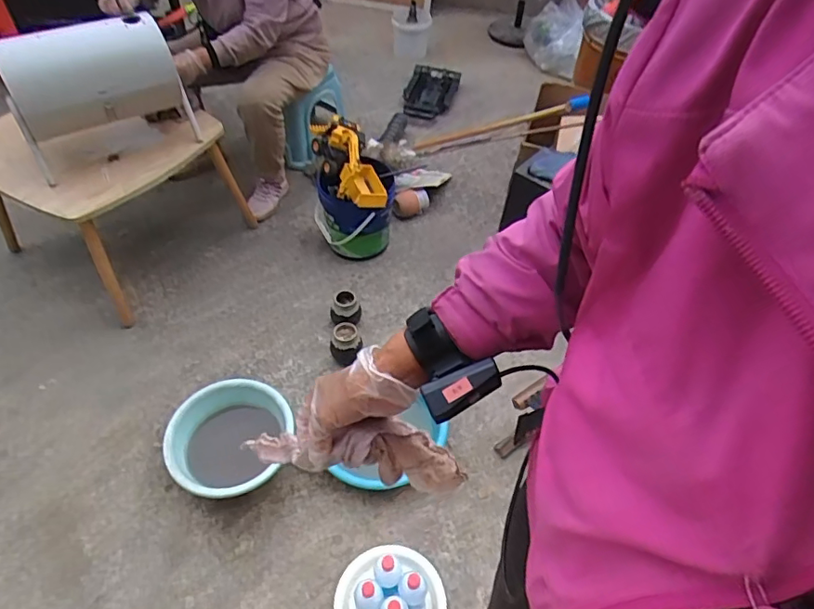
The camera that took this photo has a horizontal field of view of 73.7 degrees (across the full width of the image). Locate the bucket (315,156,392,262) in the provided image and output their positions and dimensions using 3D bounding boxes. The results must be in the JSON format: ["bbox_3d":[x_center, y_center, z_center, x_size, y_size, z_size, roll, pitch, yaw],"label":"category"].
[{"bbox_3d":[-0.170,-0.319,1.893,0.273,0.289,0.229,-11,51,-12],"label":"bucket"}]

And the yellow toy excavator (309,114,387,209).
[{"bbox_3d":[-0.197,-0.479,1.778,0.156,0.172,0.353,-16,54,-15],"label":"yellow toy excavator"}]

